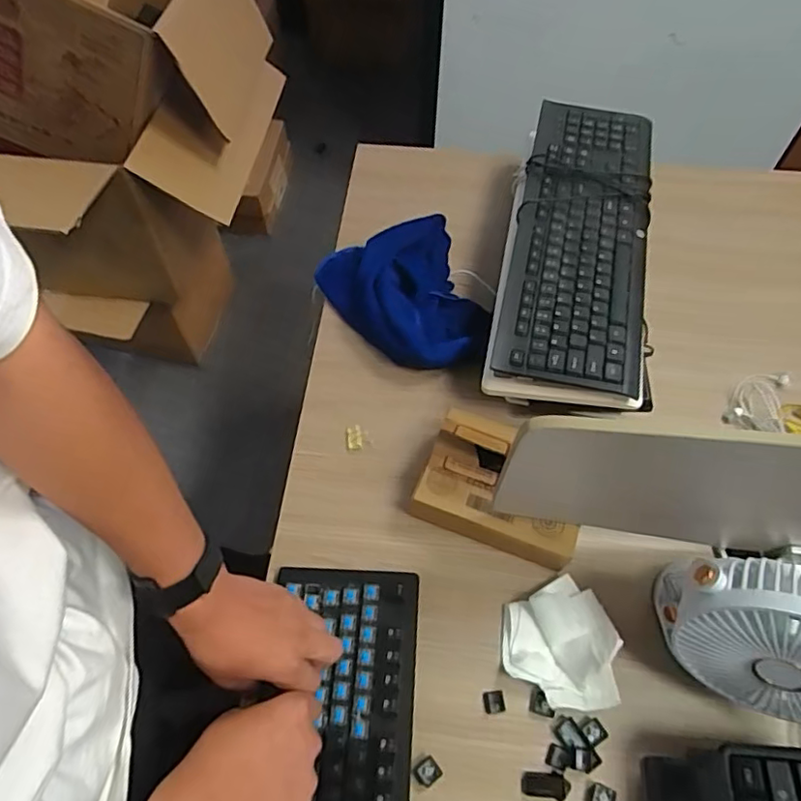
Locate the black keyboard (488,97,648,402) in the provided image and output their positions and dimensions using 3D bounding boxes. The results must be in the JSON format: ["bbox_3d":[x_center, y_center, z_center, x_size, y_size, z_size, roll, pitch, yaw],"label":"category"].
[{"bbox_3d":[0.219,-0.211,0.707,0.151,0.018,0.451,12,60,7],"label":"black keyboard"}]

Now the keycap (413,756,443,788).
[{"bbox_3d":[0.023,0.320,0.506,0.021,0.004,0.019,-34,65,-18],"label":"keycap"}]

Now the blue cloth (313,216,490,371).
[{"bbox_3d":[0.004,-0.136,0.725,0.176,0.082,0.214,-16,61,-9],"label":"blue cloth"}]

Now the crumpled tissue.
[{"bbox_3d":[0.149,0.221,0.542,0.100,0.044,0.108,6,60,4],"label":"crumpled tissue"}]

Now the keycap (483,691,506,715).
[{"bbox_3d":[0.086,0.275,0.536,0.019,0.004,0.019,0,60,0],"label":"keycap"}]

